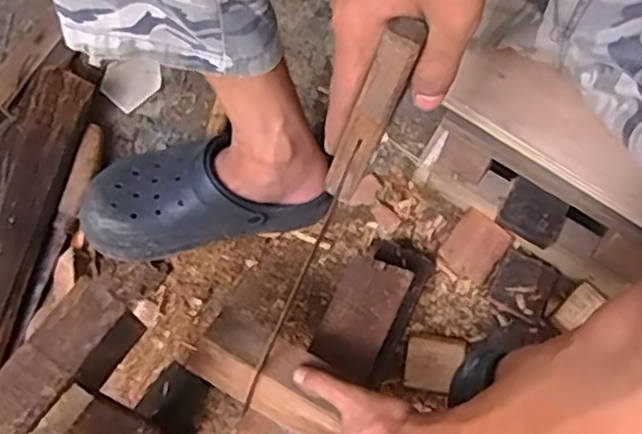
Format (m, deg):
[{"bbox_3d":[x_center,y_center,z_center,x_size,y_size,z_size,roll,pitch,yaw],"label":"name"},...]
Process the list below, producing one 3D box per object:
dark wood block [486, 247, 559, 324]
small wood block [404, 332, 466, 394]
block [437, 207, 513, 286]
[{"bbox_3d":[0.221,0.074,0.727,0.062,0.012,0.065,28,86,5],"label":"dark wood block"},{"bbox_3d":[0.119,0.154,0.700,0.060,0.011,0.057,8,67,5],"label":"small wood block"},{"bbox_3d":[0.171,0.035,0.743,0.059,0.023,0.069,36,73,15],"label":"block"}]

